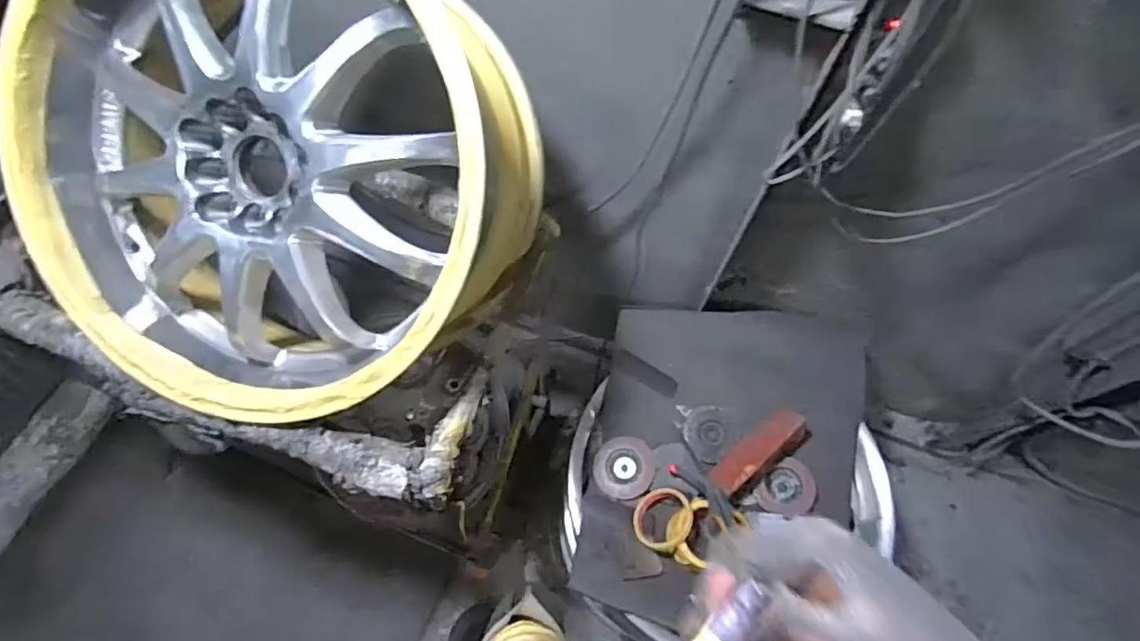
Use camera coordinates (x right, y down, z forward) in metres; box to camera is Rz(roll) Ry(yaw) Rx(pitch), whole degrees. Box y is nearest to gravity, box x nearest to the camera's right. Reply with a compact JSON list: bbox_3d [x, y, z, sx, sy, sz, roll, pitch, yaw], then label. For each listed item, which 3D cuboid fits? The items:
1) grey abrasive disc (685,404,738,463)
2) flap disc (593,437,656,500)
[{"bbox_3d":[0.221,0.176,0.920,0.081,0.014,0.081,-6,69,15],"label":"grey abrasive disc"},{"bbox_3d":[0.083,0.224,0.889,0.091,0.006,0.091,-5,68,13],"label":"flap disc"}]

